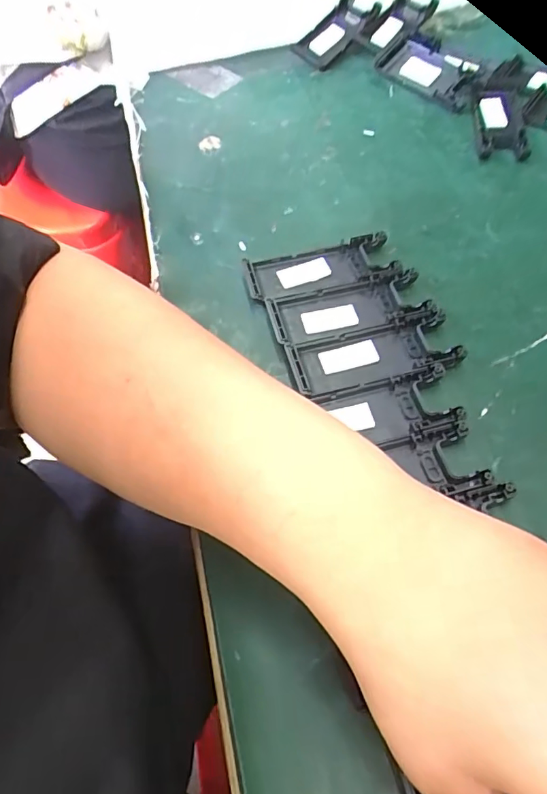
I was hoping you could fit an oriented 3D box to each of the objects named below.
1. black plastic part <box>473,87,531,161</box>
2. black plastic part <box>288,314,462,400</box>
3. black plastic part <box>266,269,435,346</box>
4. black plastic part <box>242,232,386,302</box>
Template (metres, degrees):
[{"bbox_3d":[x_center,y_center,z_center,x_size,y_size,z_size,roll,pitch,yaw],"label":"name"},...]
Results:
[{"bbox_3d":[0.184,-0.223,0.411,0.037,0.010,0.086,4,60,5],"label":"black plastic part"},{"bbox_3d":[0.061,-0.026,0.312,0.100,0.013,0.040,-11,59,-3],"label":"black plastic part"},{"bbox_3d":[0.049,-0.057,0.328,0.100,0.012,0.041,-11,59,-3],"label":"black plastic part"},{"bbox_3d":[0.031,-0.089,0.346,0.100,0.009,0.039,-13,60,-4],"label":"black plastic part"}]

